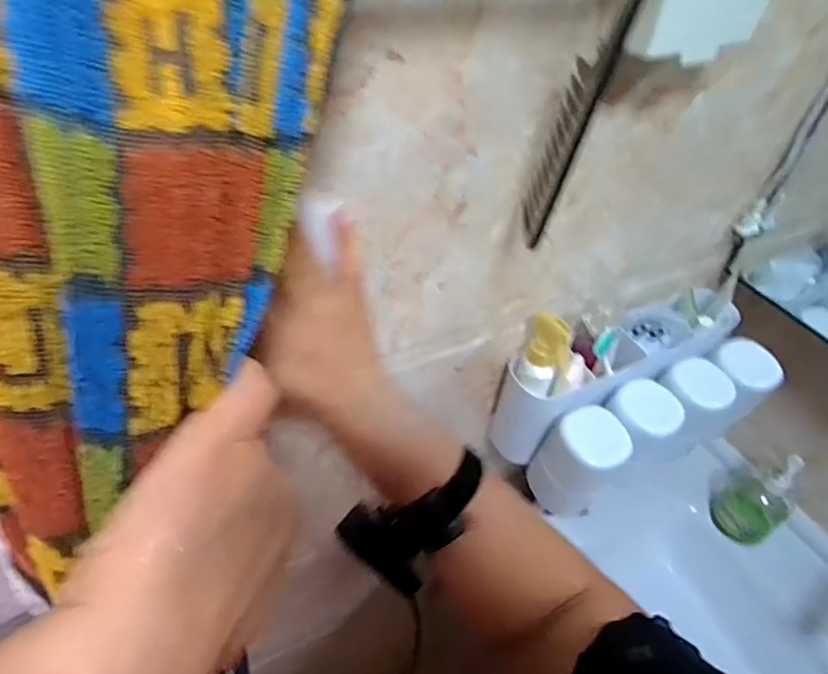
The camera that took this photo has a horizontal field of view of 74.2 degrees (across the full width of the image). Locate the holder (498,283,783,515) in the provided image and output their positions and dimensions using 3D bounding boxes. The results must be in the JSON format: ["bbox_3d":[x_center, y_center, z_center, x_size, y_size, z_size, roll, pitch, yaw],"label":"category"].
[{"bbox_3d":[0.242,0.054,0.595,0.271,0.169,0.141,-16,48,-20],"label":"holder"}]

